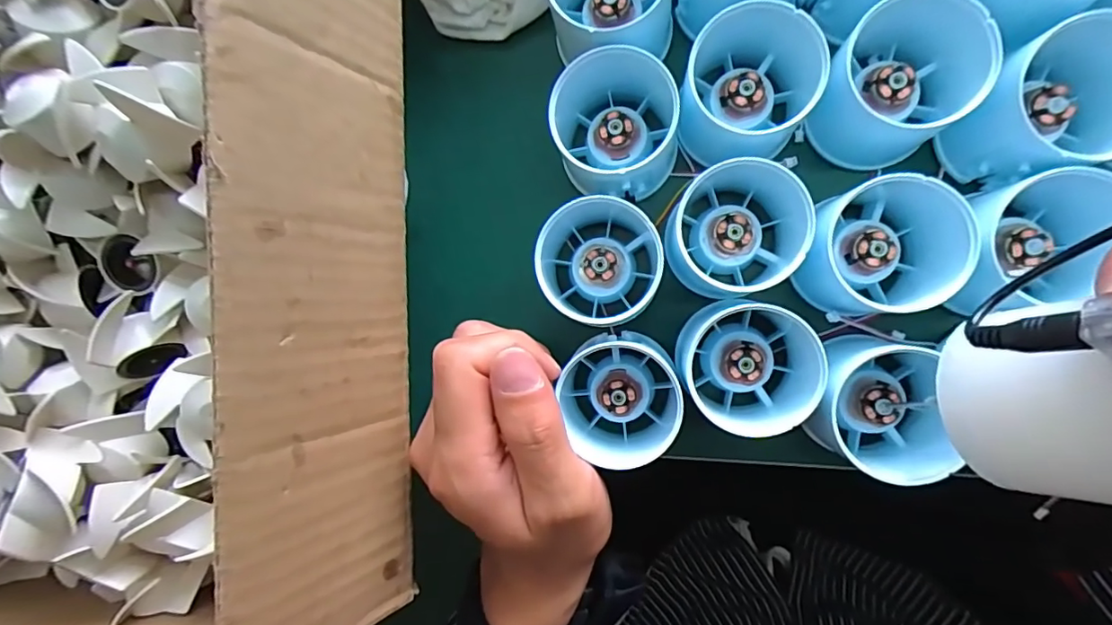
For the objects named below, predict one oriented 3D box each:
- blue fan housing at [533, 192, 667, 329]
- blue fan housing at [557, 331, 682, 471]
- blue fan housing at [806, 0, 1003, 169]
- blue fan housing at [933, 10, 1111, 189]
[{"bbox_3d":[0.021,-0.022,0.235,0.054,0.053,0.055,0,91,9],"label":"blue fan housing"},{"bbox_3d":[0.028,0.040,0.237,0.049,0.048,0.059,-22,87,8],"label":"blue fan housing"},{"bbox_3d":[0.140,-0.095,0.217,0.051,0.053,0.055,0,91,9],"label":"blue fan housing"},{"bbox_3d":[0.191,-0.078,0.207,0.052,0.048,0.048,-21,87,8],"label":"blue fan housing"}]

